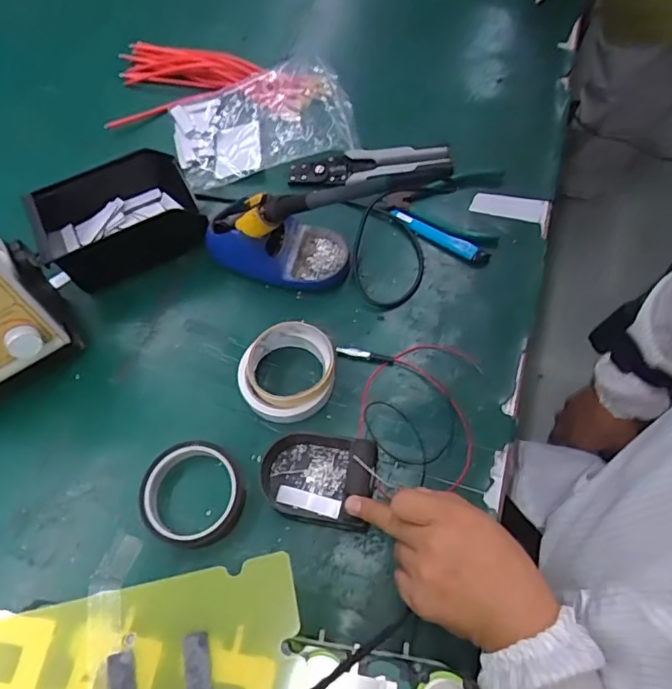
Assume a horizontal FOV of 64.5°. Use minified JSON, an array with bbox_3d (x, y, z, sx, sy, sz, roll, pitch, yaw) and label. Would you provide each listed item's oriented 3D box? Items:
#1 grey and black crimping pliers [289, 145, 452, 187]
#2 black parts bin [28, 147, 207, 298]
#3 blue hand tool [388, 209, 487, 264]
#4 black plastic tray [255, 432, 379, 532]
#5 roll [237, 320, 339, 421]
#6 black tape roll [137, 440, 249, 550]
[{"bbox_3d":[0.040,-0.222,0.649,0.191,0.020,0.047,-4,64,1],"label":"grey and black crimping pliers"},{"bbox_3d":[-0.243,-0.145,0.606,0.167,0.065,0.119,-23,65,-8],"label":"black parts bin"},{"bbox_3d":[0.118,-0.126,0.612,0.124,0.013,0.016,31,69,17],"label":"blue hand tool"},{"bbox_3d":[-0.018,0.116,0.471,0.100,0.036,0.073,10,64,5],"label":"black plastic tray"},{"bbox_3d":[-0.047,0.027,0.525,0.086,0.034,0.095,36,71,19],"label":"roll"},{"bbox_3d":[-0.129,0.135,0.487,0.088,0.025,0.090,-1,64,3],"label":"black tape roll"}]

